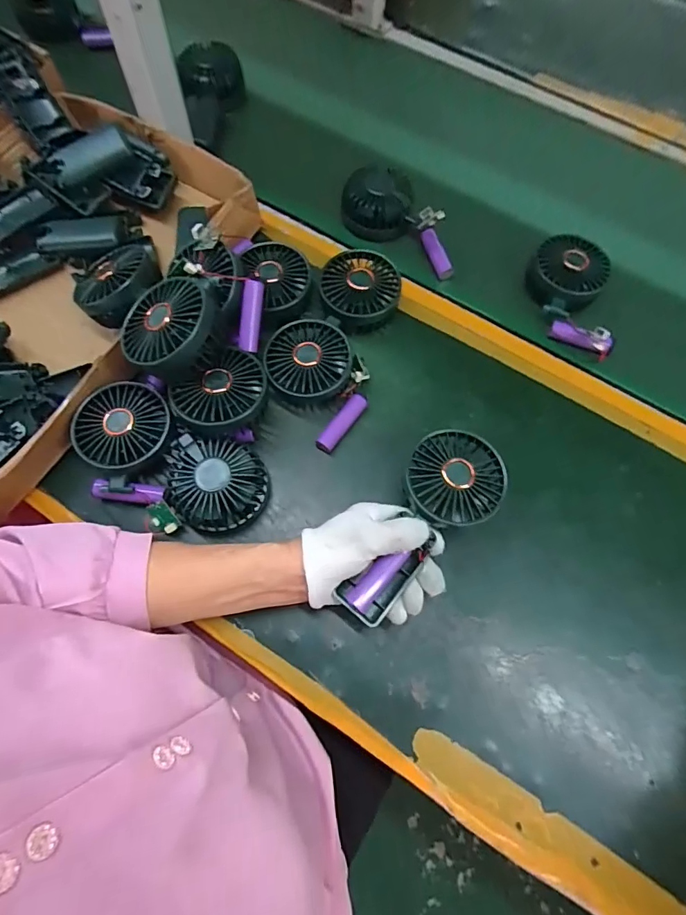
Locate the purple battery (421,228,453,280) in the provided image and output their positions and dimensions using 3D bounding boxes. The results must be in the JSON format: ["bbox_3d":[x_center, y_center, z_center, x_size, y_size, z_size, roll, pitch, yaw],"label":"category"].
[{"bbox_3d":[0.120,-0.257,0.567,0.021,0.017,0.065,-51,123,-19],"label":"purple battery"}]

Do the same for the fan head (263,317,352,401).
[{"bbox_3d":[-0.035,-0.094,0.462,0.083,0.046,0.082,1,68,-3],"label":"fan head"}]

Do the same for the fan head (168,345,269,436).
[{"bbox_3d":[-0.114,-0.063,0.415,0.085,0.037,0.081,-3,69,-4],"label":"fan head"}]

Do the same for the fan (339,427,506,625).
[{"bbox_3d":[0.068,0.058,0.389,0.079,0.034,0.184,35,79,11],"label":"fan"}]

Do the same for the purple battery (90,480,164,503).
[{"bbox_3d":[-0.202,0.033,0.429,0.065,0.021,0.019,7,68,0],"label":"purple battery"}]

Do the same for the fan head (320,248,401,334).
[{"bbox_3d":[0.019,-0.179,0.492,0.081,0.043,0.081,1,68,-3],"label":"fan head"}]

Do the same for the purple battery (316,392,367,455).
[{"bbox_3d":[-0.001,-0.035,0.460,0.017,0.019,0.070,35,71,10],"label":"purple battery"}]

